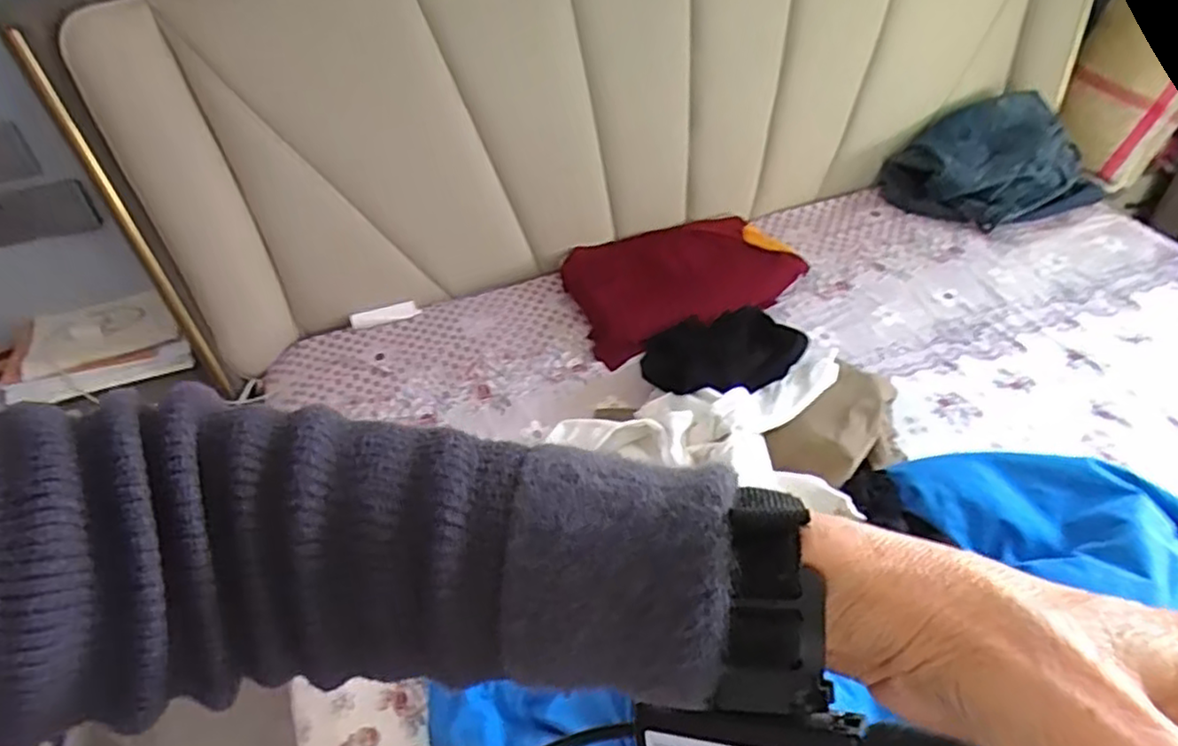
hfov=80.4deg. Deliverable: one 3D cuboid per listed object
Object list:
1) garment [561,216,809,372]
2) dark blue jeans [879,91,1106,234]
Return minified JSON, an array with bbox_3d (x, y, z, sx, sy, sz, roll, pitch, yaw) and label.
[{"bbox_3d":[0.191,-0.189,1.365,0.444,0.075,0.259,-13,44,-11],"label":"garment"},{"bbox_3d":[0.889,-0.463,1.518,0.418,0.198,0.237,-13,44,-11],"label":"dark blue jeans"}]

